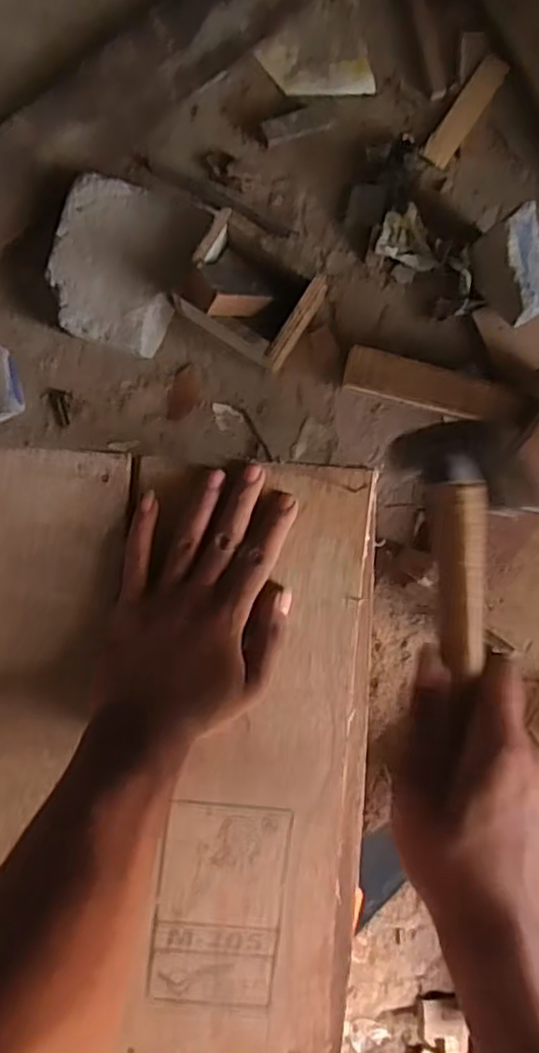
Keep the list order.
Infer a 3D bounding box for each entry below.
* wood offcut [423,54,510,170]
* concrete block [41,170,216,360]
[{"bbox_3d":[0.272,-0.577,0.968,0.038,0.009,0.169,33,88,-4],"label":"wood offcut"},{"bbox_3d":[-0.189,-0.334,0.901,0.180,0.079,0.203,16,89,-4],"label":"concrete block"}]

